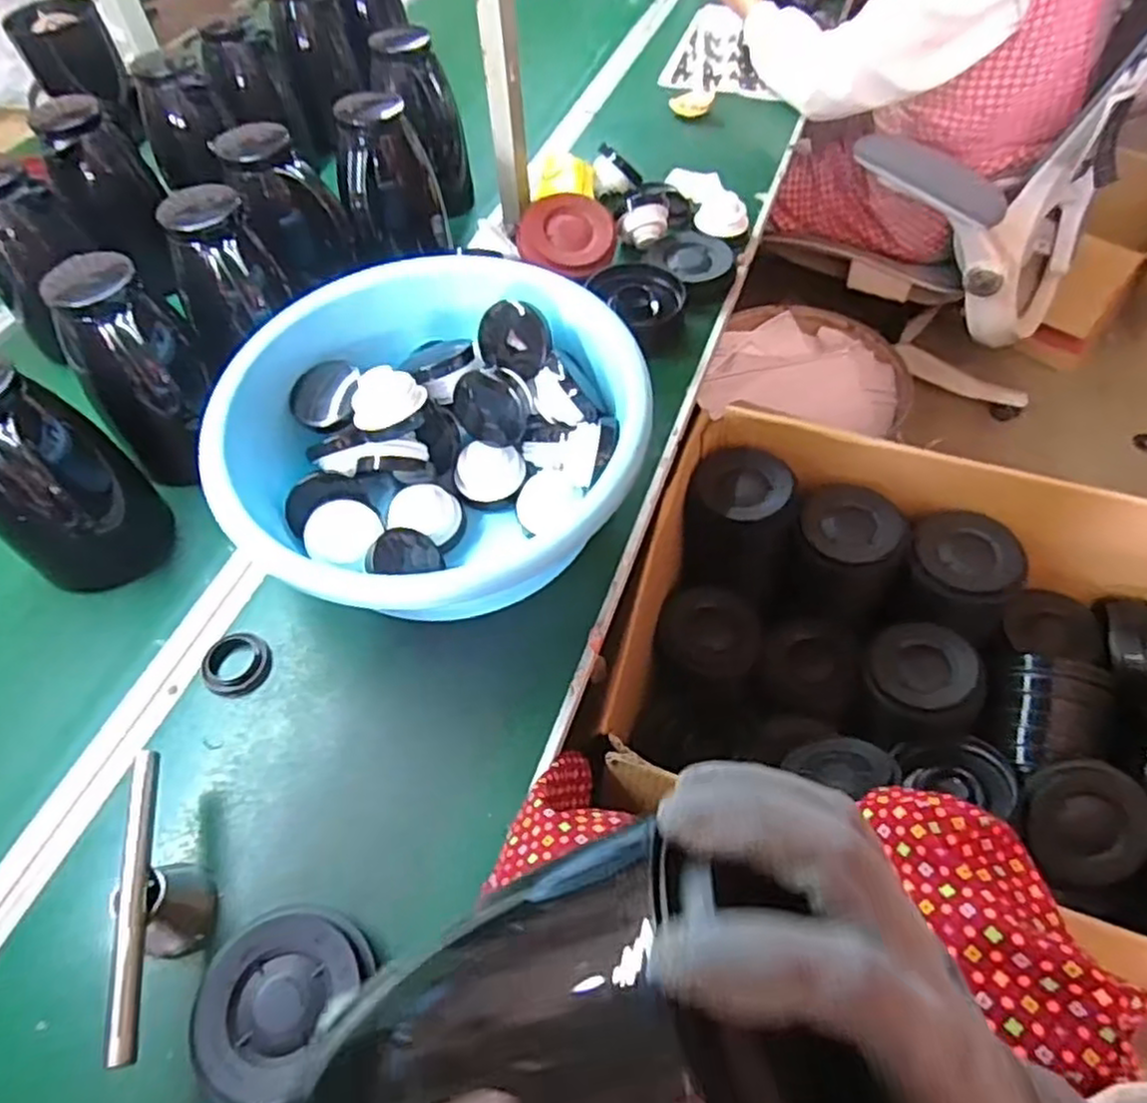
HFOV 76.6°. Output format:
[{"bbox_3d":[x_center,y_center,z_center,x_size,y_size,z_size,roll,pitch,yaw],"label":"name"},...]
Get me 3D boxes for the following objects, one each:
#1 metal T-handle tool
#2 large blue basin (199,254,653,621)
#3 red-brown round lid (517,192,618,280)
[{"bbox_3d":[-0.285,0.240,0.503,0.041,0.064,0.192,-14,56,-7],"label":"metal T-handle tool"},{"bbox_3d":[-0.128,-0.095,0.677,0.370,0.152,0.329,-22,57,-12],"label":"large blue basin"},{"bbox_3d":[-0.005,-0.387,0.882,0.112,0.019,0.107,1,81,-6],"label":"red-brown round lid"}]

